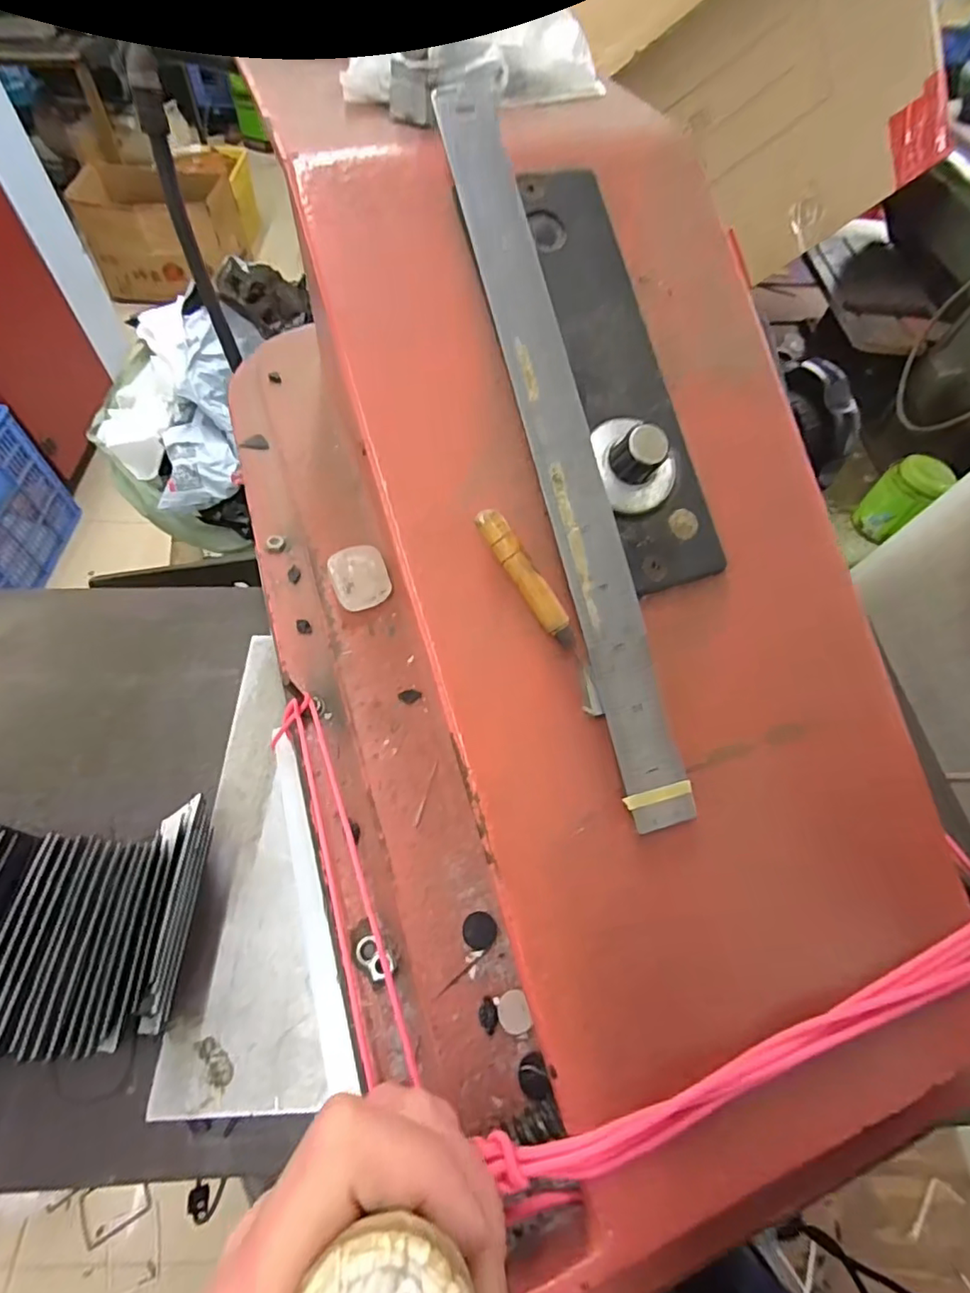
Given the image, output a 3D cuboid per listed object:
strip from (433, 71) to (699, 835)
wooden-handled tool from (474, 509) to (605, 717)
[{"bbox_3d":[0.032,-0.085,0.234,0.026,0.005,0.322,-14,86,-12],"label":"strip"},{"bbox_3d":[0.025,-0.014,0.224,0.010,0.007,0.091,-33,95,-21],"label":"wooden-handled tool"}]

